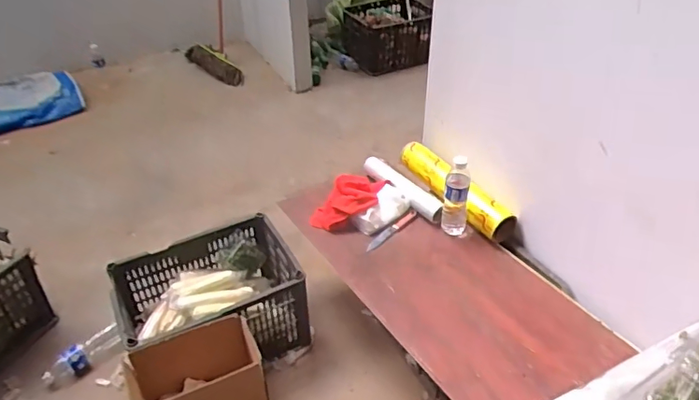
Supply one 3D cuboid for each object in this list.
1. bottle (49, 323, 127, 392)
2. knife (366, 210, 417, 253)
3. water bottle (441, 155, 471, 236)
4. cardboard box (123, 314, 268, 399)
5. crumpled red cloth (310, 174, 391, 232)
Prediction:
[{"bbox_3d":[-0.728,0.427,1.444,0.241,0.090,0.071,-37,47,-7],"label":"bottle"},{"bbox_3d":[0.113,0.081,1.409,0.025,0.014,0.201,31,49,34],"label":"knife"},{"bbox_3d":[0.269,-0.002,1.333,0.062,0.229,0.065,9,40,13],"label":"water bottle"},{"bbox_3d":[-0.346,0.455,1.262,0.275,0.241,0.190,-20,42,-21],"label":"cardboard box"},{"bbox_3d":[0.001,0.010,1.466,0.134,0.084,0.215,20,43,25],"label":"crumpled red cloth"}]

